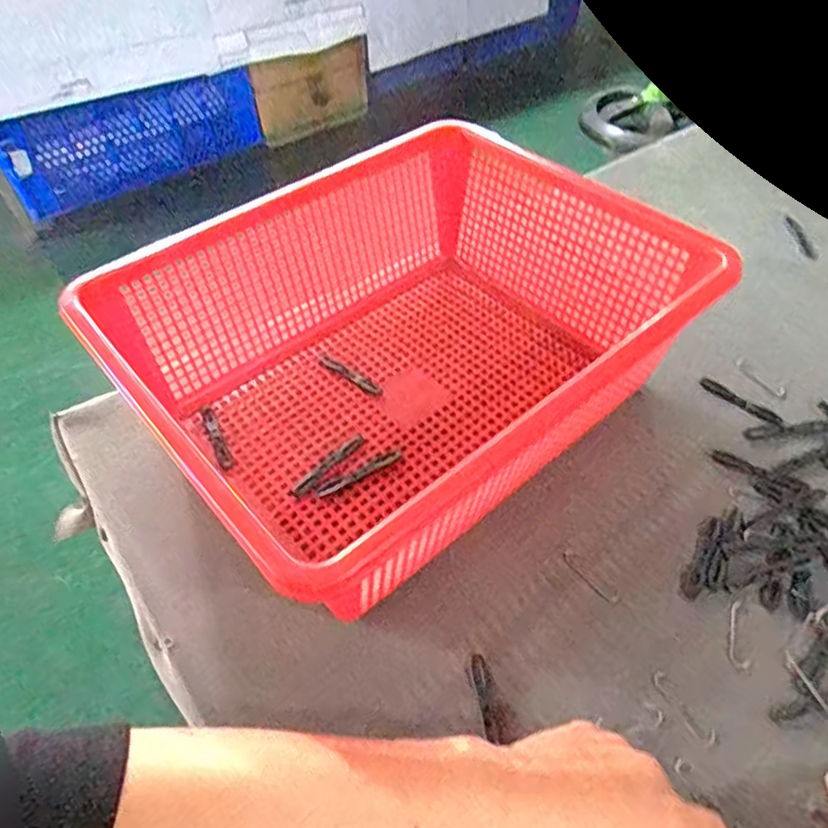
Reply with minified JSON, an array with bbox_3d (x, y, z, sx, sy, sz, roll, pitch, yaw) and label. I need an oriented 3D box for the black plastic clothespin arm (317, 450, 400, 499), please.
[{"bbox_3d":[-0.040,0.044,0.464,0.067,0.004,0.009,-25,52,-20],"label":"black plastic clothespin arm"}]

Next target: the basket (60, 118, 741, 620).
[{"bbox_3d":[-0.003,-0.060,0.475,0.377,0.122,0.308,-34,56,-26],"label":"basket"}]

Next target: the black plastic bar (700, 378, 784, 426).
[{"bbox_3d":[0.266,-0.011,0.513,0.066,0.004,0.014,33,57,27],"label":"black plastic bar"}]

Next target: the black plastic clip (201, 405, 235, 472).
[{"bbox_3d":[-0.153,0.018,0.489,0.010,0.004,0.068,-21,51,-17],"label":"black plastic clip"}]

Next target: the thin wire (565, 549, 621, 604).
[{"bbox_3d":[0.115,0.106,0.412,0.009,0.004,0.044,-31,55,-24],"label":"thin wire"}]

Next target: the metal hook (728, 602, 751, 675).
[{"bbox_3d":[0.196,0.133,0.383,0.012,0.004,0.044,6,49,6],"label":"metal hook"}]

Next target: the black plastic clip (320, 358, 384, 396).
[{"bbox_3d":[-0.053,-0.032,0.535,0.069,0.005,0.013,32,56,26],"label":"black plastic clip"}]

